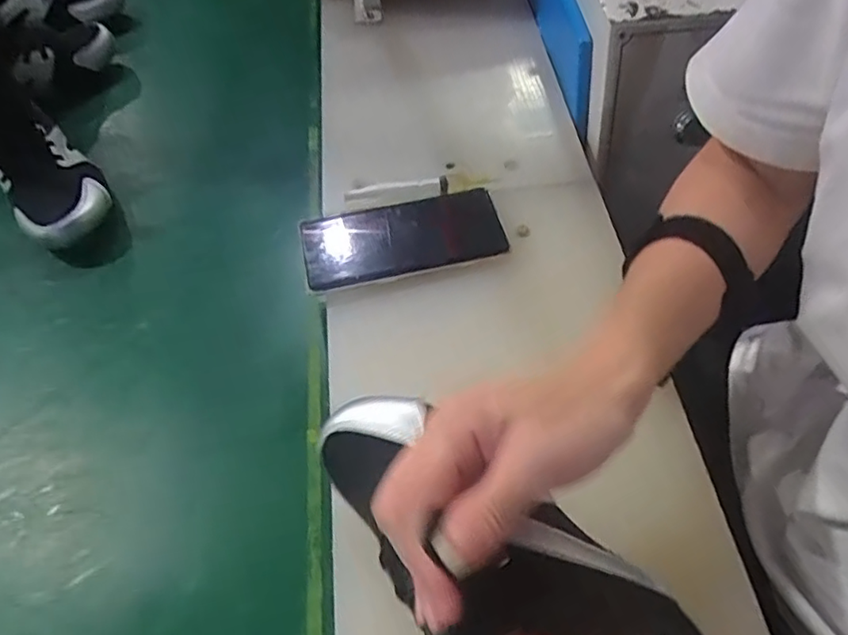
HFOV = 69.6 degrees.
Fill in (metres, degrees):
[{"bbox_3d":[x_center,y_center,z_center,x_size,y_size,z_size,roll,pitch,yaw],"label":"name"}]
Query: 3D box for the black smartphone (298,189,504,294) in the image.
[{"bbox_3d":[-0.018,-0.069,0.496,0.160,0.012,0.078,-10,55,-5],"label":"black smartphone"}]

